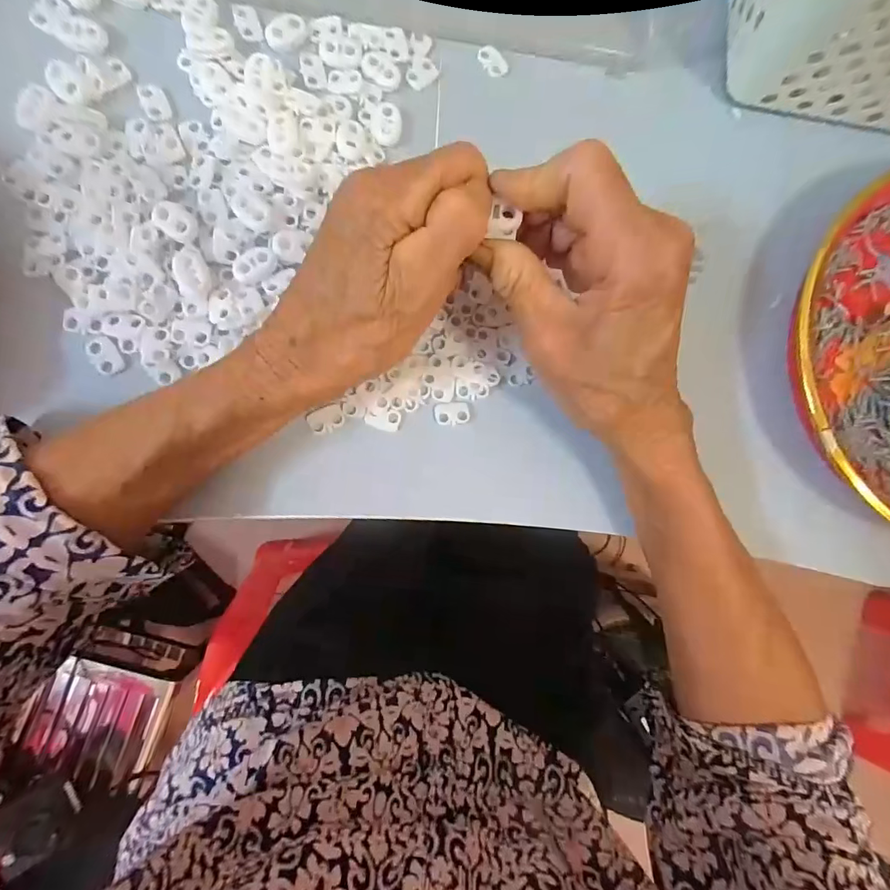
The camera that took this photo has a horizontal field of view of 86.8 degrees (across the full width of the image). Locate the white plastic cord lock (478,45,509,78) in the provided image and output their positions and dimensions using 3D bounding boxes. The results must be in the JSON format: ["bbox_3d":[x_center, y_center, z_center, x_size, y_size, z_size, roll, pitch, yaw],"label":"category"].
[{"bbox_3d":[0.027,-0.217,0.265,0.019,0.004,0.012,41,83,-3],"label":"white plastic cord lock"}]

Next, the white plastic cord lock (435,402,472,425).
[{"bbox_3d":[0.004,-0.017,0.250,0.018,0.004,0.012,-5,88,-7],"label":"white plastic cord lock"}]

